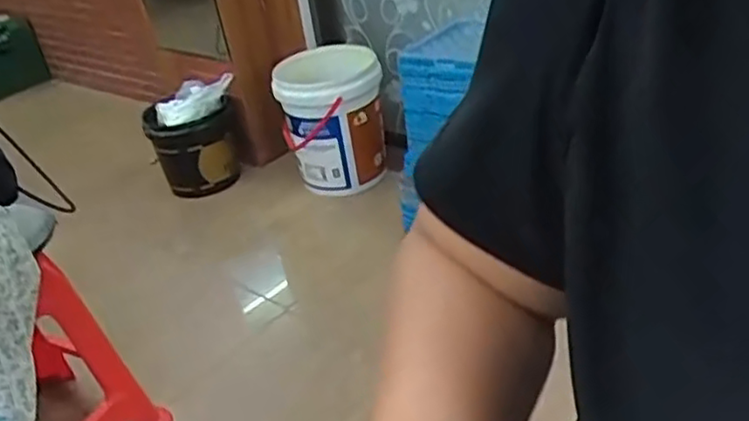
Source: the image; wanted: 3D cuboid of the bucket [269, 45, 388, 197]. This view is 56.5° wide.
[{"bbox_3d":[-0.114,-0.238,1.937,0.276,0.354,0.280,-10,32,-2],"label":"bucket"}]

